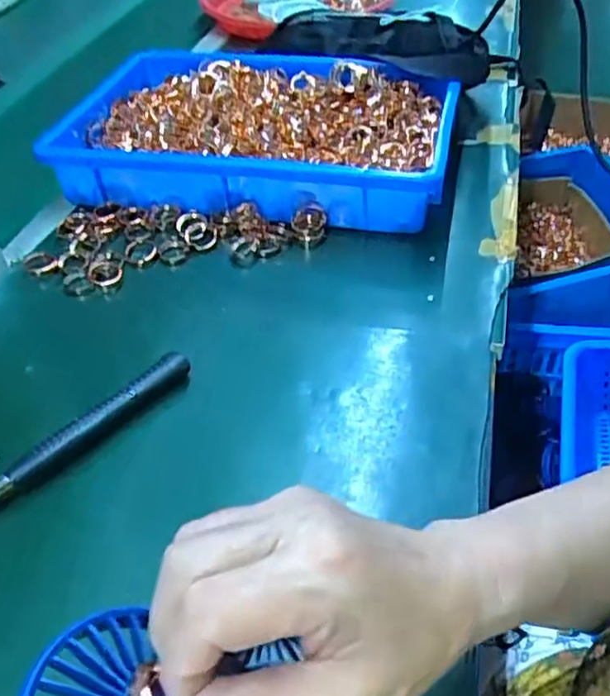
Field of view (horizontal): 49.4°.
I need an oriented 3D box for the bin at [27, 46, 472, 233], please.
[{"bbox_3d":[-0.045,-0.205,0.640,0.354,0.067,0.217,5,46,11],"label":"bin"}]

